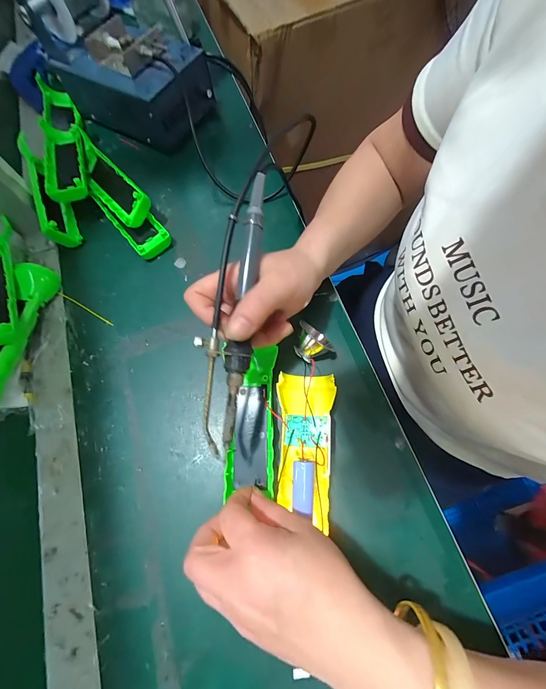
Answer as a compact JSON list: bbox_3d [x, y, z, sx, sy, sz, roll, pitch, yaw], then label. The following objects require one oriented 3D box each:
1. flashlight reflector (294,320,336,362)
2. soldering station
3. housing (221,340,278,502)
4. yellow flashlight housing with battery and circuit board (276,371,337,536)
[{"bbox_3d":[0.037,0.000,0.292,0.033,0.028,0.047,-39,73,-10],"label":"flashlight reflector"},{"bbox_3d":[-0.189,-0.364,0.400,0.200,0.078,0.118,29,74,12],"label":"soldering station"},{"bbox_3d":[-0.016,0.068,0.274,0.043,0.026,0.129,6,78,5],"label":"housing"},{"bbox_3d":[0.027,0.084,0.262,0.050,0.029,0.121,4,71,4],"label":"yellow flashlight housing with battery and circuit board"}]

